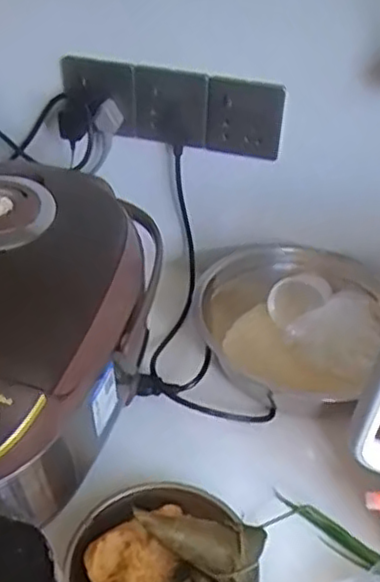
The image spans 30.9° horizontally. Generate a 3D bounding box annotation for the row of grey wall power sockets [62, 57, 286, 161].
[{"bbox_3d":[-0.020,-0.210,0.791,0.249,0.085,0.019,9,41,9],"label":"row of grey wall power sockets"}]

